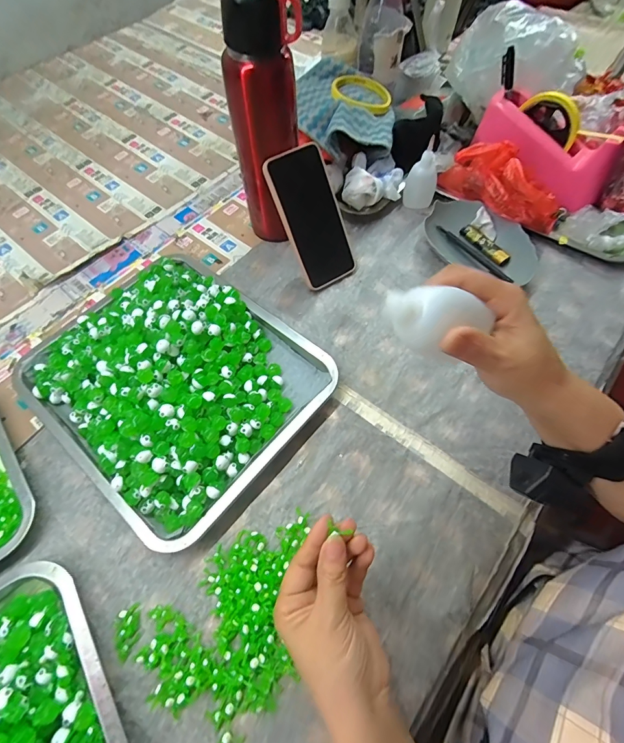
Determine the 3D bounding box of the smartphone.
[{"bbox_3d":[0.003,-0.191,0.473,0.075,0.163,0.010,-30,26,-14],"label":"smartphone"}]

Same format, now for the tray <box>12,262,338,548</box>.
[{"bbox_3d":[-0.157,-0.001,0.417,0.296,0.057,0.258,38,69,19],"label":"tray"}]

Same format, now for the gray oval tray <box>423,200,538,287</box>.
[{"bbox_3d":[0.231,-0.178,0.516,0.161,0.029,0.101,41,70,20],"label":"gray oval tray"}]

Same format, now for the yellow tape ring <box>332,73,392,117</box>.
[{"bbox_3d":[0.075,-0.430,0.578,0.089,0.019,0.096,0,63,1],"label":"yellow tape ring"}]

